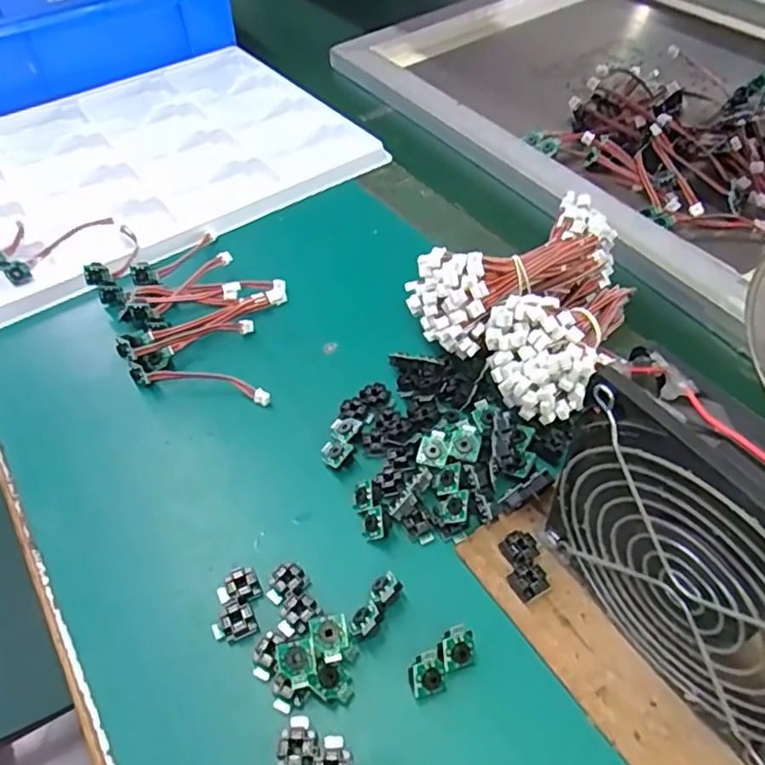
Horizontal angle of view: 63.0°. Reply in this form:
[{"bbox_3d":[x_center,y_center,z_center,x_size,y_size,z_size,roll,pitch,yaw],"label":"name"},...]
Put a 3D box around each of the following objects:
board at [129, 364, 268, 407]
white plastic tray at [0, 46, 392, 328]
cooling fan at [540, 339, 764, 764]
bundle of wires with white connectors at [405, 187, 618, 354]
[{"bbox_3d":[-0.106,0.000,0.365,0.085,0.014,0.012,7,50,10],"label":"board"},{"bbox_3d":[-0.218,-0.191,0.526,0.357,0.018,0.273,-31,54,-19],"label":"white plastic tray"},{"bbox_3d":[0.115,0.069,0.214,0.025,0.128,0.128,-28,53,-19],"label":"cooling fan"},{"bbox_3d":[0.081,-0.062,0.376,0.130,0.055,0.063,-22,51,-15],"label":"bundle of wires with white connectors"}]

